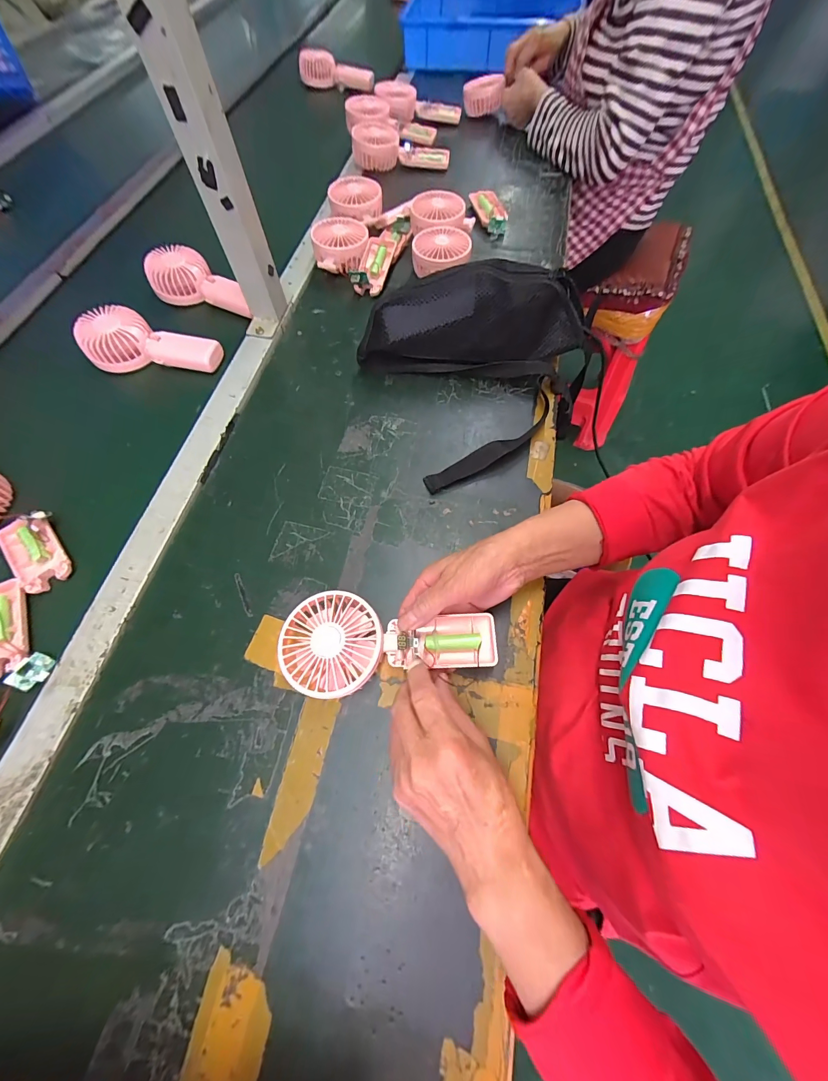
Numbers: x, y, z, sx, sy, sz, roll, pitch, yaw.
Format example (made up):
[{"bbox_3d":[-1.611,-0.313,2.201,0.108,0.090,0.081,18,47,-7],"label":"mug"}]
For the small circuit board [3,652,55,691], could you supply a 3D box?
[{"bbox_3d":[-0.353,0.121,0.335,0.025,0.004,0.031,30,51,-13],"label":"small circuit board"}]

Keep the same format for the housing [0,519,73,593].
[{"bbox_3d":[-0.400,0.011,0.380,0.046,0.018,0.091,-37,71,-15],"label":"housing"}]

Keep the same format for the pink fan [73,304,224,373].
[{"bbox_3d":[-0.350,-0.263,0.480,0.166,0.049,0.076,12,67,5],"label":"pink fan"}]

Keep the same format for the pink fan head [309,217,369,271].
[{"bbox_3d":[-0.114,-0.461,0.569,0.086,0.046,0.083,-10,66,-4],"label":"pink fan head"}]

